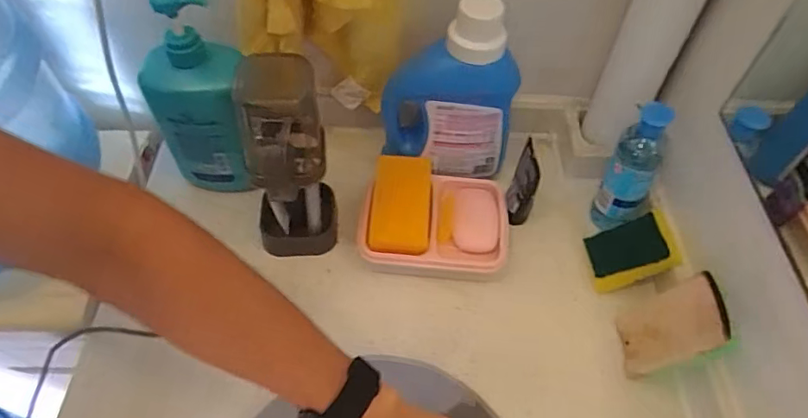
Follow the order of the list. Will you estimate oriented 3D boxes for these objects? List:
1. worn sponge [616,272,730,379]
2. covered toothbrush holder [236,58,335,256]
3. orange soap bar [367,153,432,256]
[{"bbox_3d":[0.241,0.107,0.484,0.013,0.111,0.064,16,54,-14],"label":"worn sponge"},{"bbox_3d":[-0.115,-0.041,0.517,0.077,0.211,0.086,-14,55,-11],"label":"covered toothbrush holder"},{"bbox_3d":[-0.002,-0.006,0.544,0.061,0.018,0.099,3,77,17],"label":"orange soap bar"}]

